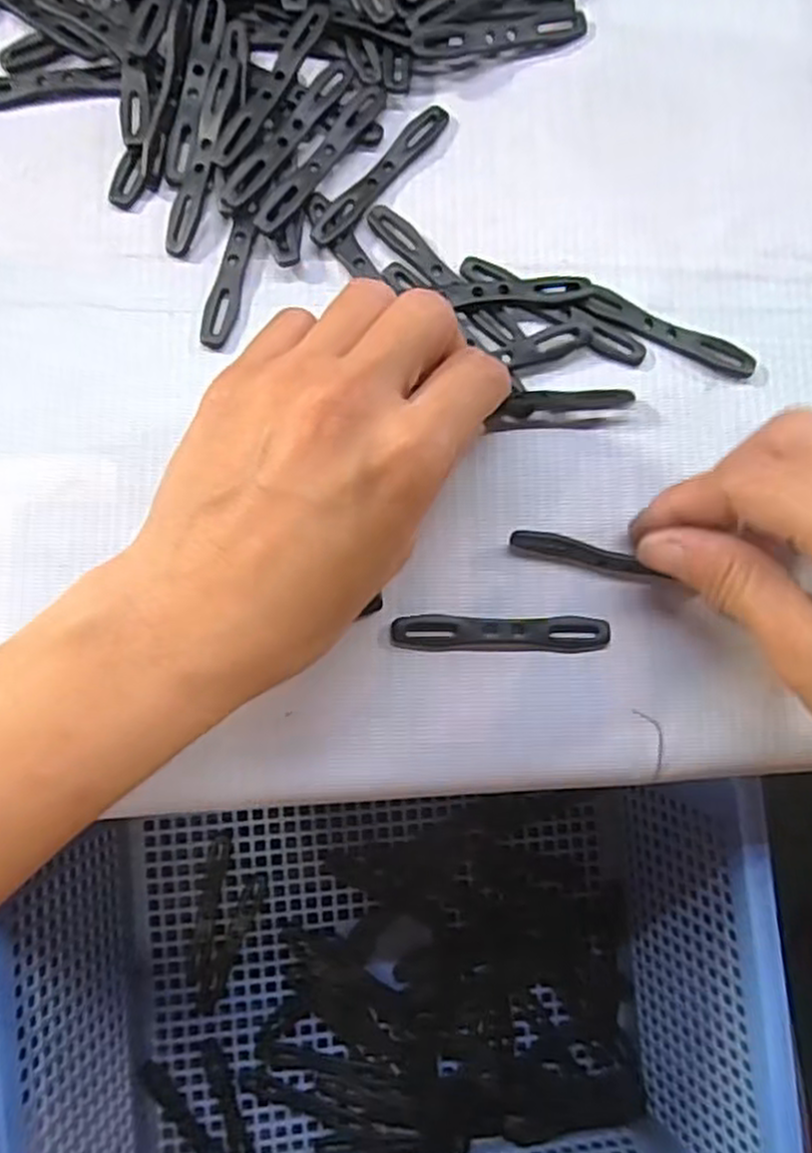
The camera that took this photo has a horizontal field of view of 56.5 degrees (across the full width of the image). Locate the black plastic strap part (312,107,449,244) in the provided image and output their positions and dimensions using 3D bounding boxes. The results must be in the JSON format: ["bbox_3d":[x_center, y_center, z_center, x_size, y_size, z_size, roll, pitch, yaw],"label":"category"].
[{"bbox_3d":[-0.009,-0.139,0.261,0.011,0.004,0.067,39,82,2],"label":"black plastic strap part"}]

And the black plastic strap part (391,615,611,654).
[{"bbox_3d":[0.031,0.018,0.241,0.069,0.004,0.011,1,82,-3],"label":"black plastic strap part"}]

